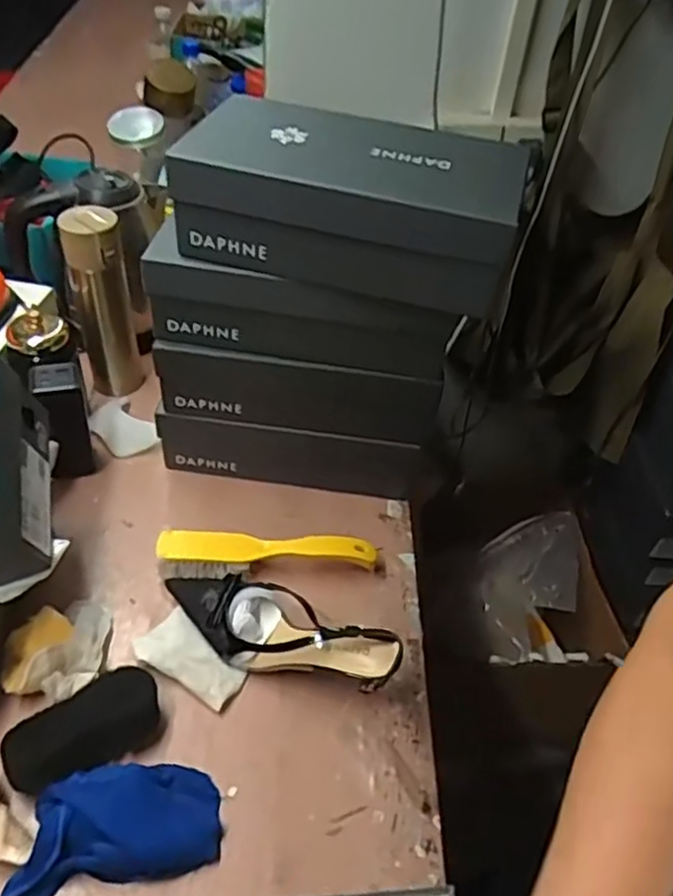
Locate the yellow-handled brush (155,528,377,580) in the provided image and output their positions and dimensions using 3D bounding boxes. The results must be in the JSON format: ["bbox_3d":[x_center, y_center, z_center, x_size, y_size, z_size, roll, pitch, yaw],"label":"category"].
[{"bbox_3d":[-0.073,0.116,0.749,0.220,0.048,0.045,1,45,-7],"label":"yellow-handled brush"}]

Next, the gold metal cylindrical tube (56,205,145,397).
[{"bbox_3d":[-0.284,-0.168,0.871,0.070,0.247,0.064,-10,47,-17],"label":"gold metal cylindrical tube"}]

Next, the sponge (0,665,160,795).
[{"bbox_3d":[-0.216,0.240,0.607,0.126,0.025,0.063,-23,52,-27],"label":"sponge"}]

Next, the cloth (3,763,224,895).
[{"bbox_3d":[-0.175,0.294,0.553,0.162,0.033,0.085,-9,47,-17],"label":"cloth"}]

